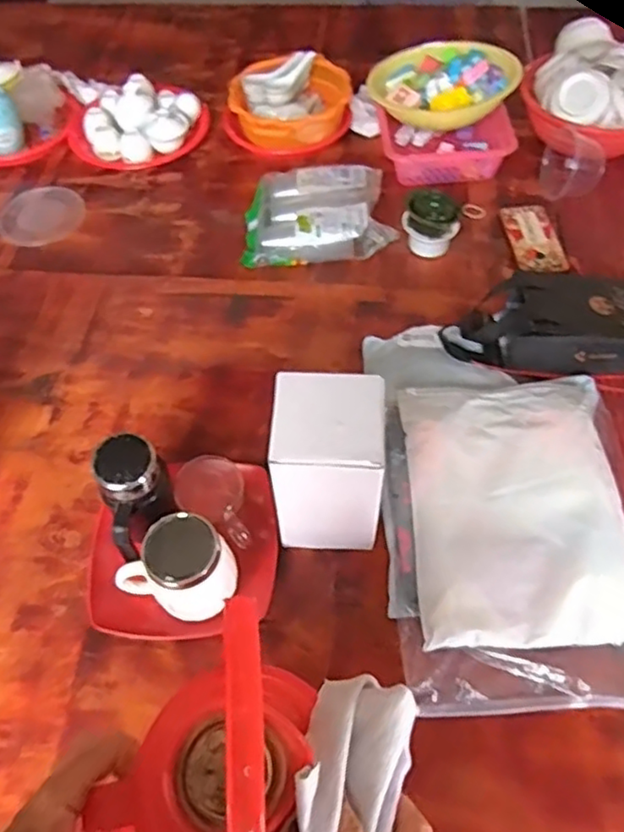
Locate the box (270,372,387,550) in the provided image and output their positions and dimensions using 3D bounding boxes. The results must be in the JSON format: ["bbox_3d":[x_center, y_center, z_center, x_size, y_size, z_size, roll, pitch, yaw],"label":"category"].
[{"bbox_3d":[0.019,0.056,0.699,0.109,0.195,0.109,5,57,5],"label":"box"}]

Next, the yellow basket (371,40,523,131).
[{"bbox_3d":[0.224,-0.576,1.120,0.246,0.057,0.198,-2,54,3],"label":"yellow basket"}]

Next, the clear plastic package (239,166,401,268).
[{"bbox_3d":[0.001,-0.328,1.051,0.233,0.067,0.183,-8,56,-2],"label":"clear plastic package"}]

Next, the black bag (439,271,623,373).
[{"bbox_3d":[0.379,-0.123,0.873,0.390,0.098,0.131,-5,56,-1],"label":"black bag"}]

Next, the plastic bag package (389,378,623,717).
[{"bbox_3d":[0.235,0.117,0.731,0.291,0.079,0.384,-1,54,3],"label":"plastic bag package"}]

